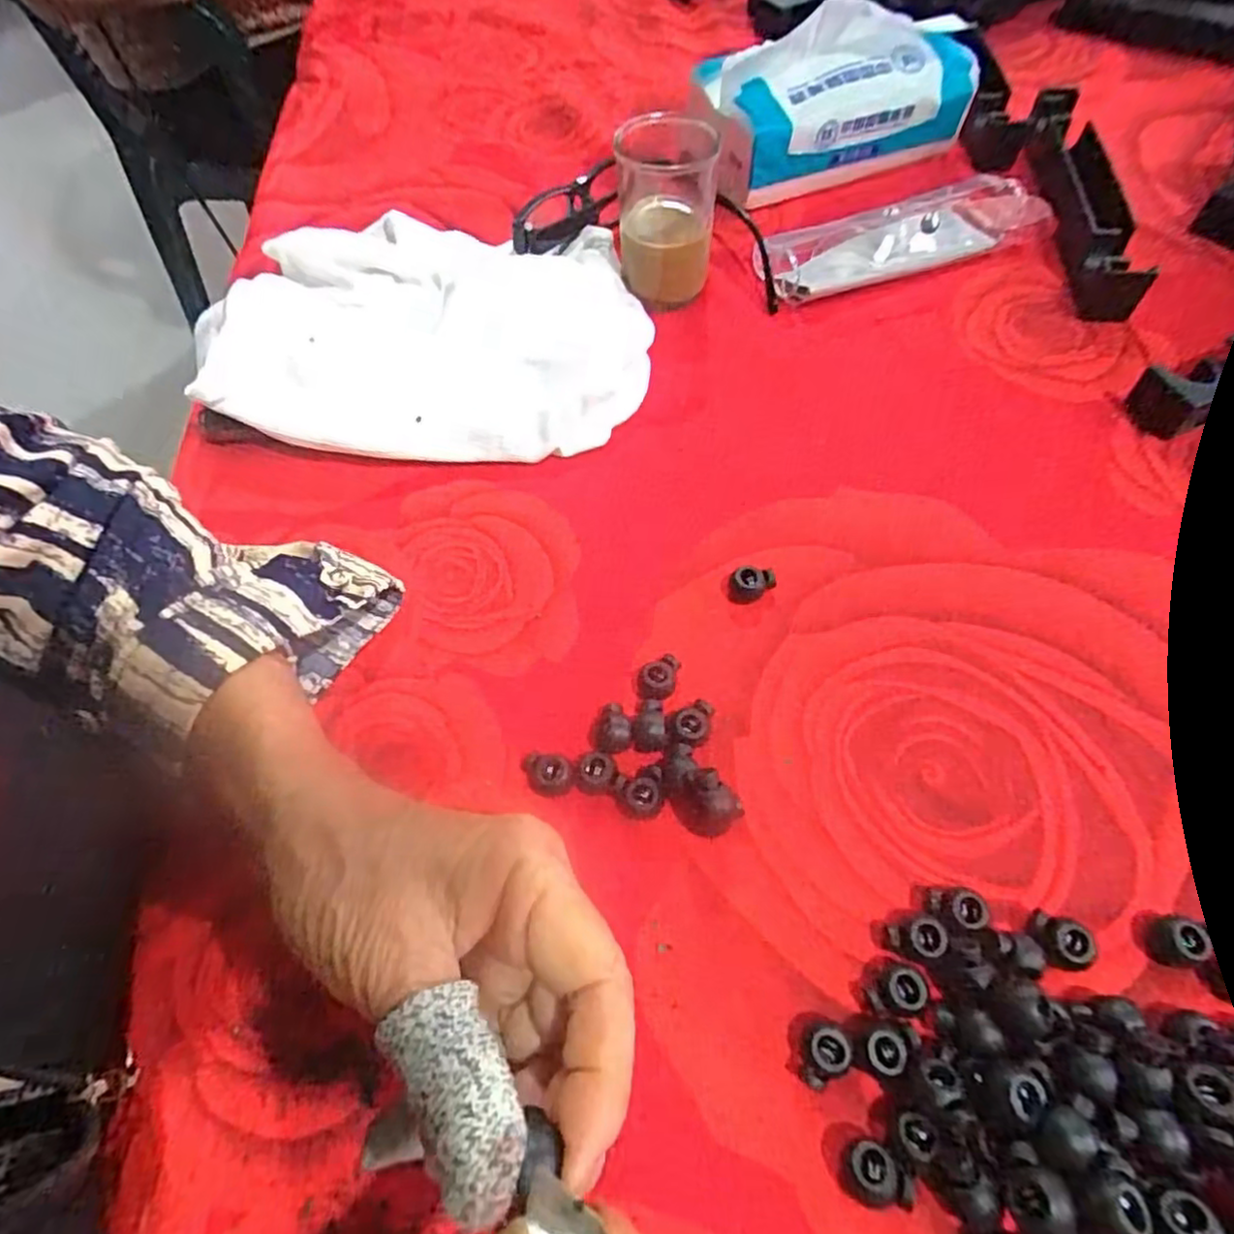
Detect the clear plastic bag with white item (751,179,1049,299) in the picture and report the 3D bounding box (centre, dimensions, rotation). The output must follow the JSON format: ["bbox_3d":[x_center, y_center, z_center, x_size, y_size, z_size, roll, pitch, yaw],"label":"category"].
[{"bbox_3d":[0.165,-0.224,0.394,0.162,0.025,0.050,-17,61,-6],"label":"clear plastic bag with white item"}]

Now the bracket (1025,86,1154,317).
[{"bbox_3d":[0.275,-0.248,0.397,0.035,0.033,0.180,4,61,6],"label":"bracket"}]

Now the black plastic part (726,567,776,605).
[{"bbox_3d":[0.058,-0.014,0.290,0.020,0.013,0.012,-4,60,1],"label":"black plastic part"}]

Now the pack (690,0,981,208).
[{"bbox_3d":[0.132,-0.327,0.422,0.170,0.075,0.079,-17,61,-6],"label":"pack"}]

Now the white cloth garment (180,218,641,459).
[{"bbox_3d":[-0.106,-0.157,0.364,0.246,0.038,0.172,7,61,7],"label":"white cloth garment"}]

